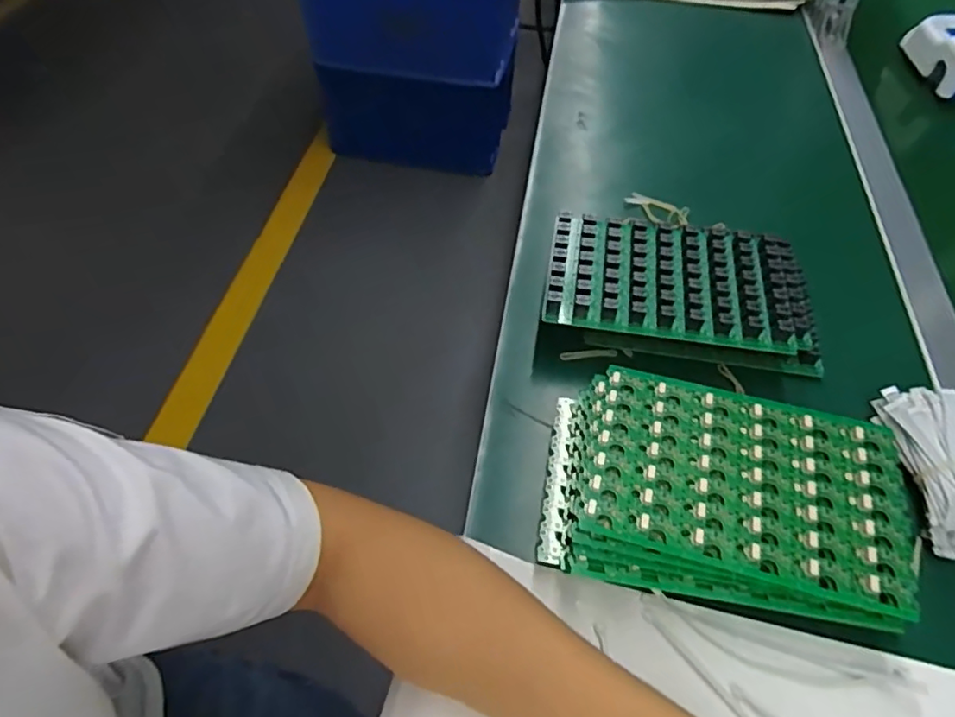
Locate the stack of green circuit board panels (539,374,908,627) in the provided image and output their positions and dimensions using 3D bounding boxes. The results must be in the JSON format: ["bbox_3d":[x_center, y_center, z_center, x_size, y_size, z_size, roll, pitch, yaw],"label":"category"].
[{"bbox_3d":[0.151,0.088,0.376,0.209,0.058,0.135,10,55,6],"label":"stack of green circuit board panels"}]

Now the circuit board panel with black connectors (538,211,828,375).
[{"bbox_3d":[0.167,-0.054,0.477,0.218,0.053,0.121,8,55,5],"label":"circuit board panel with black connectors"}]

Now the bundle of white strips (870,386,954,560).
[{"bbox_3d":[0.318,0.073,0.392,0.052,0.047,0.116,-5,55,-5],"label":"bundle of white strips"}]

